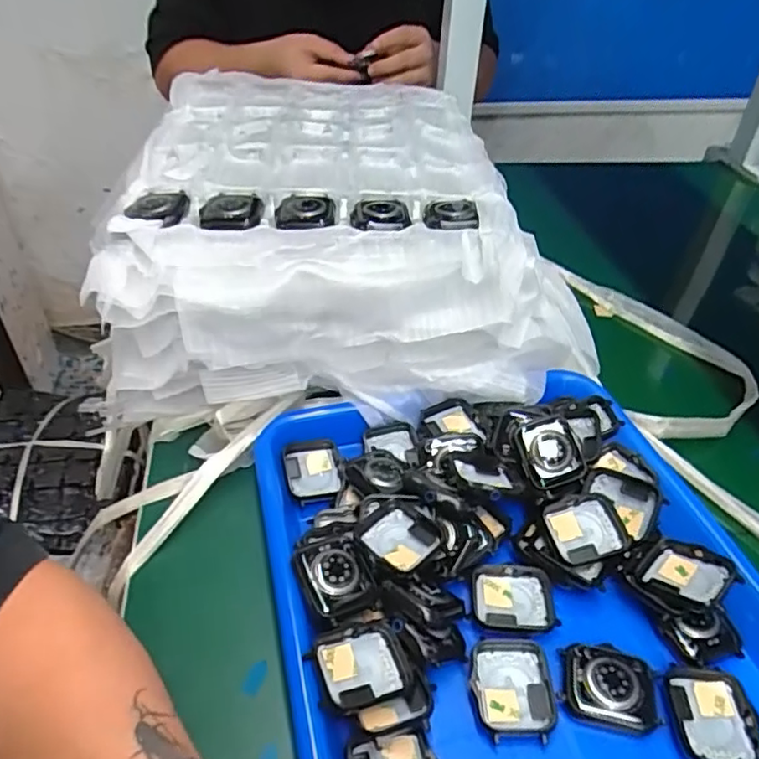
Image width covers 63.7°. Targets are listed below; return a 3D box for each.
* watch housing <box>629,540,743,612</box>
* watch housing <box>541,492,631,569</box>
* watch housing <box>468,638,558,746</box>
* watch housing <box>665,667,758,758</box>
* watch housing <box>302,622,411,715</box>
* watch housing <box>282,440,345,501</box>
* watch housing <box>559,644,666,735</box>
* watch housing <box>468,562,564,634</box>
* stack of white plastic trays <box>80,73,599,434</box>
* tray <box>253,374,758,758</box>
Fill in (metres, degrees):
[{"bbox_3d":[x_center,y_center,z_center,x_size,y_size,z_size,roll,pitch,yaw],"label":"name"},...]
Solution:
[{"bbox_3d":[0.162,0.105,0.325,0.039,0.009,0.044,-35,25,-19],"label":"watch housing"},{"bbox_3d":[0.119,0.085,0.349,0.044,0.008,0.038,-13,61,-8],"label":"watch housing"},{"bbox_3d":[0.064,0.151,0.299,0.039,0.008,0.046,1,41,0],"label":"watch housing"},{"bbox_3d":[0.157,0.160,0.288,0.038,0.007,0.043,4,41,3],"label":"watch housing"},{"bbox_3d":[-0.008,0.135,0.288,0.047,0.010,0.037,-1,43,-31],"label":"watch housing"},{"bbox_3d":[-0.042,0.060,0.399,0.037,0.015,0.041,-10,43,-13],"label":"watch housing"},{"bbox_3d":[0.113,0.148,0.297,0.043,0.007,0.036,7,41,6],"label":"watch housing"},{"bbox_3d":[0.072,0.119,0.331,0.042,0.008,0.037,3,41,2],"label":"watch housing"},{"bbox_3d":[-0.025,-0.129,0.501,0.323,0.119,0.332,-3,41,-6],"label":"stack of white plastic trays"},{"bbox_3d":[0.085,0.120,0.314,0.263,0.043,0.317,-8,42,-10],"label":"tray"}]

